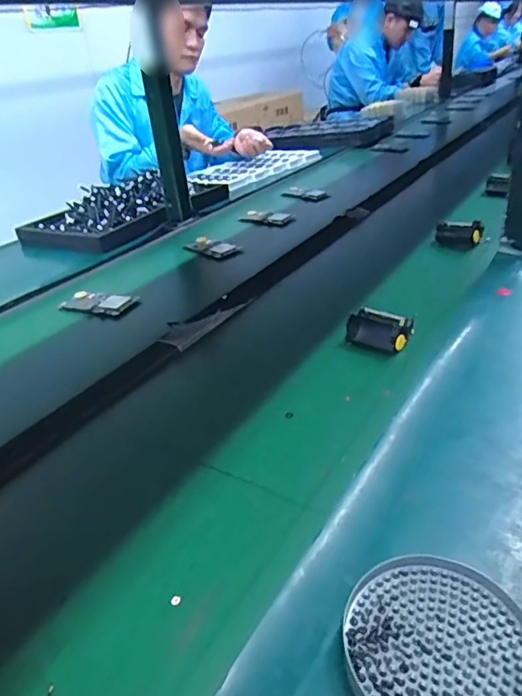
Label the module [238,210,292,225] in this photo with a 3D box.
[{"bbox_3d":[0.009,-0.300,1.184,0.116,0.014,0.068,18,37,30],"label":"module"}]

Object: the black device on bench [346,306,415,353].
[{"bbox_3d":[0.147,-0.023,0.647,0.041,0.034,0.075,-28,39,-34],"label":"black device on bench"}]

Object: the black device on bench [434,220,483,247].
[{"bbox_3d":[0.353,-0.204,0.912,0.041,0.042,0.078,-29,39,-35],"label":"black device on bench"}]

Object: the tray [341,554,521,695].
[{"bbox_3d":[0.108,0.183,0.316,0.110,0.017,0.110,16,37,29],"label":"tray"}]

